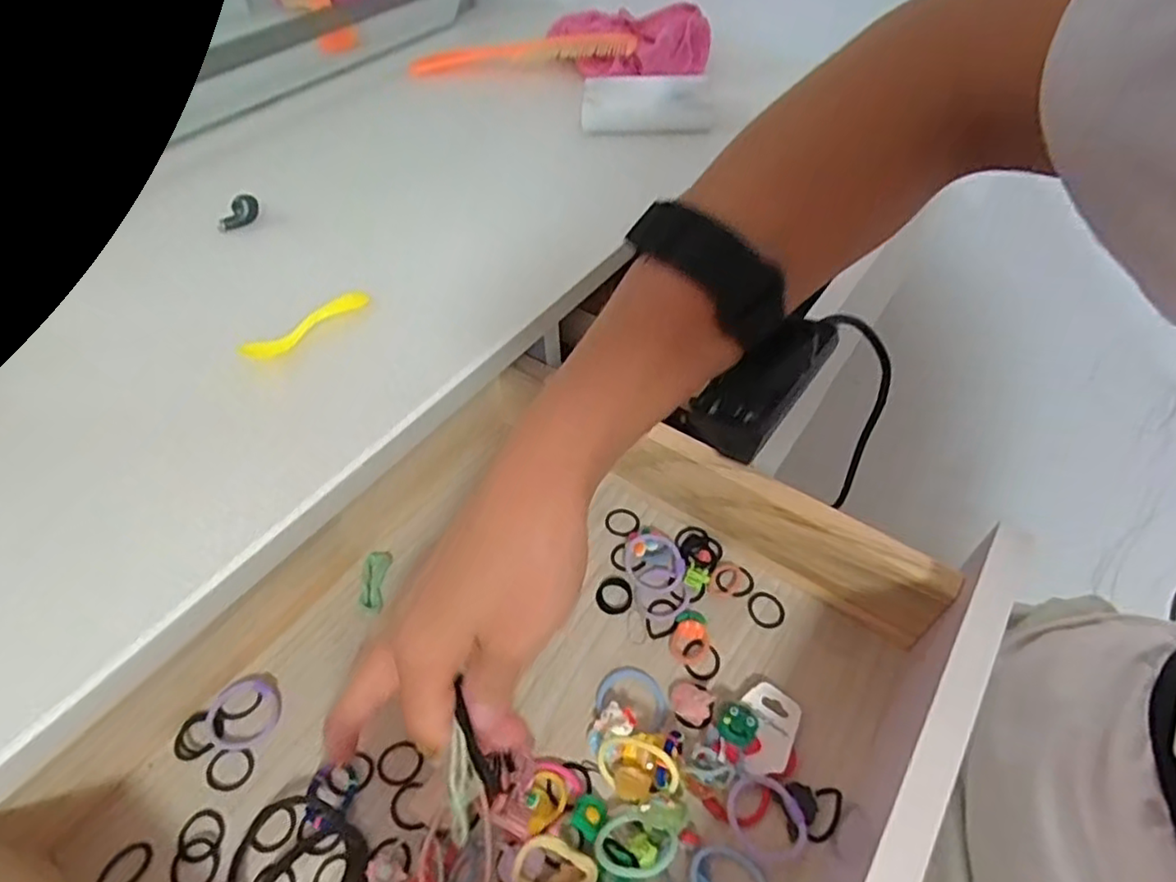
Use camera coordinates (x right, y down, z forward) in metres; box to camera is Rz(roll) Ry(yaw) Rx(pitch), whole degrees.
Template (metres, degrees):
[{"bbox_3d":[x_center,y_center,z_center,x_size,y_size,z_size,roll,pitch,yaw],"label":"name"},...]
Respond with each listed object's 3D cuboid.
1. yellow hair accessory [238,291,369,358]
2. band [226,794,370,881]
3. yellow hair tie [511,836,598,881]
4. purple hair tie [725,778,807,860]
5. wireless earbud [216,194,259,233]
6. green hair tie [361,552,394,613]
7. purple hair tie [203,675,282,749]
[{"bbox_3d":[-0.153,-0.065,0.358,0.006,0.014,0.074,34,60,25],"label":"yellow hair accessory"},{"bbox_3d":[-0.130,0.188,0.284,0.061,0.008,0.053,27,57,22],"label":"band"},{"bbox_3d":[-0.014,0.181,0.273,0.034,0.015,0.021,10,53,10],"label":"yellow hair tie"},{"bbox_3d":[0.081,0.171,0.293,0.036,0.007,0.030,37,61,27],"label":"purple hair tie"},{"bbox_3d":[-0.232,-0.151,0.427,0.029,0.013,0.018,-29,56,-20],"label":"wireless earbud"},{"bbox_3d":[-0.124,0.081,0.377,0.015,0.005,0.038,-3,52,0],"label":"green hair tie"},{"bbox_3d":[-0.176,0.139,0.331,0.037,0.004,0.035,-1,52,1],"label":"purple hair tie"}]

